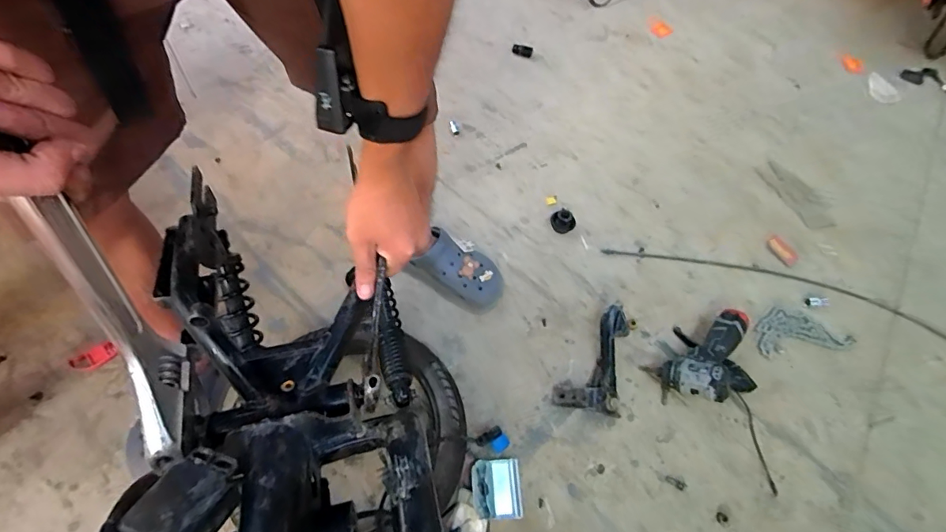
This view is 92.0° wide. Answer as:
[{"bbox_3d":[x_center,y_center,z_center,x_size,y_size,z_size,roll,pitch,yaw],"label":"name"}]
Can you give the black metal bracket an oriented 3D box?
[{"bbox_3d":[0.220,0.164,0.833,0.120,0.051,0.193,12,60,3],"label":"black metal bracket"}]

